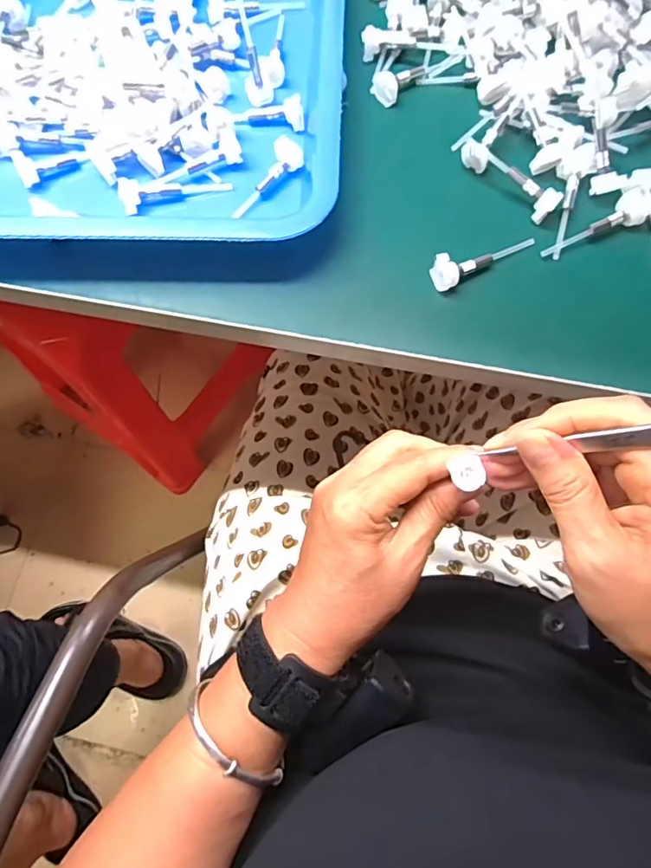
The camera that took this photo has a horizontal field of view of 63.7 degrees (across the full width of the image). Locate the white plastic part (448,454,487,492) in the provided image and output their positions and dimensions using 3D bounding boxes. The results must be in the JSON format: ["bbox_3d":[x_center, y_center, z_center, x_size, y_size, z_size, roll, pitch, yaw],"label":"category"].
[{"bbox_3d":[0.072,0.019,0.265,0.015,0.004,0.019,-8,79,-1],"label":"white plastic part"}]

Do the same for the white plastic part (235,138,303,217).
[{"bbox_3d":[-0.035,-0.153,0.320,0.018,0.012,0.059,34,76,11],"label":"white plastic part"}]

